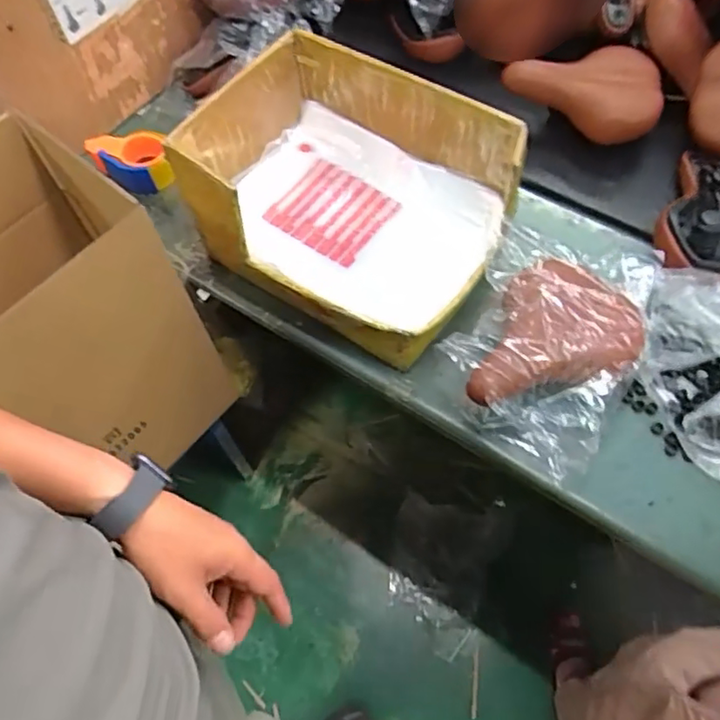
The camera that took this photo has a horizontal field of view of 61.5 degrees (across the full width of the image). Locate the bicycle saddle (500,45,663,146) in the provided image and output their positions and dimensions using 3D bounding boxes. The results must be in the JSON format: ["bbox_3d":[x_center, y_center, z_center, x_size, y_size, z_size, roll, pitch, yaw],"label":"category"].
[{"bbox_3d":[0.379,-0.471,1.042,0.260,0.085,0.149,15,64,12],"label":"bicycle saddle"}]

